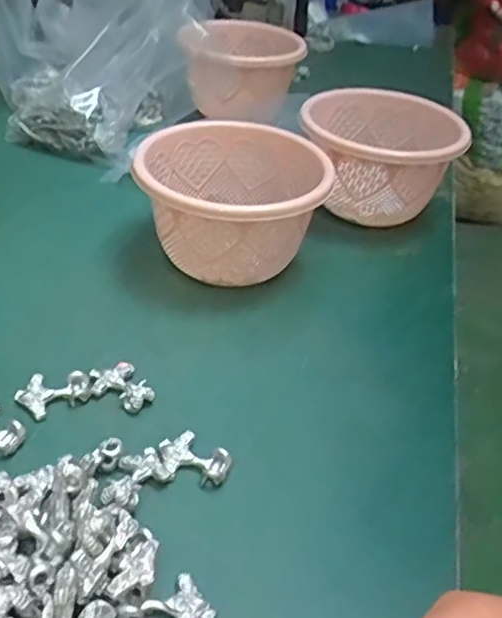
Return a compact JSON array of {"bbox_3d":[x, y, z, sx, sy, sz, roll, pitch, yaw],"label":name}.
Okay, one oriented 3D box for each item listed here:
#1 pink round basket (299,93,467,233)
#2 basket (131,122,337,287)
[{"bbox_3d":[0.120,-0.138,0.605,0.145,0.105,0.147,15,40,9],"label":"pink round basket"},{"bbox_3d":[-0.016,-0.077,0.490,0.136,0.095,0.139,5,40,-4],"label":"basket"}]

